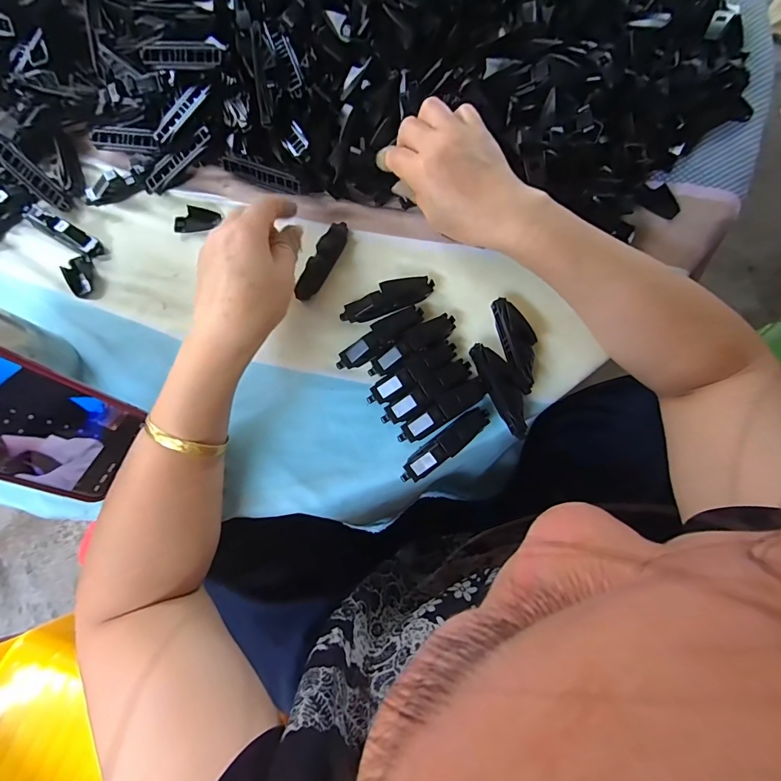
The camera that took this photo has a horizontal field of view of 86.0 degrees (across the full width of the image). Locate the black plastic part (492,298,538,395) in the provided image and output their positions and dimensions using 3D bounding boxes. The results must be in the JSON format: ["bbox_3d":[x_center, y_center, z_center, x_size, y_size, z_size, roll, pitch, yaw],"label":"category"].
[{"bbox_3d":[0.104,-0.037,0.340,0.025,0.016,0.079,-10,77,-2],"label":"black plastic part"}]

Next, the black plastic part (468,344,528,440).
[{"bbox_3d":[0.089,-0.003,0.331,0.024,0.016,0.078,-28,78,-6],"label":"black plastic part"}]

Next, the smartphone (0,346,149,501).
[{"bbox_3d":[-0.246,0.016,0.268,0.009,0.151,0.077,26,80,44],"label":"smartphone"}]

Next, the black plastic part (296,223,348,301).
[{"bbox_3d":[-0.058,-0.113,0.361,0.016,0.011,0.078,24,78,6],"label":"black plastic part"}]

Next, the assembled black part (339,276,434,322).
[{"bbox_3d":[-0.002,-0.076,0.348,0.080,0.019,0.021,-25,78,-6],"label":"assembled black part"}]

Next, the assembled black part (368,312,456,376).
[{"bbox_3d":[0.018,-0.037,0.339,0.080,0.017,0.021,-33,79,-7],"label":"assembled black part"}]

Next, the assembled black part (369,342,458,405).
[{"bbox_3d":[0.018,-0.015,0.331,0.080,0.017,0.020,-33,79,-7],"label":"assembled black part"}]

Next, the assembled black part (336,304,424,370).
[{"bbox_3d":[-0.007,-0.044,0.340,0.080,0.018,0.020,-38,79,-8],"label":"assembled black part"}]

